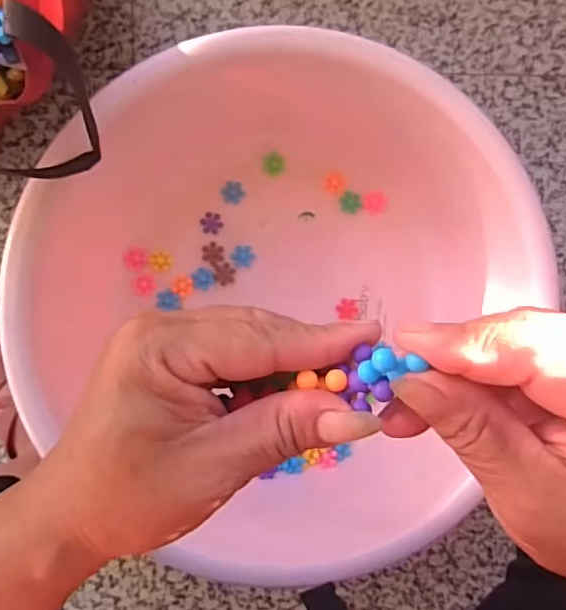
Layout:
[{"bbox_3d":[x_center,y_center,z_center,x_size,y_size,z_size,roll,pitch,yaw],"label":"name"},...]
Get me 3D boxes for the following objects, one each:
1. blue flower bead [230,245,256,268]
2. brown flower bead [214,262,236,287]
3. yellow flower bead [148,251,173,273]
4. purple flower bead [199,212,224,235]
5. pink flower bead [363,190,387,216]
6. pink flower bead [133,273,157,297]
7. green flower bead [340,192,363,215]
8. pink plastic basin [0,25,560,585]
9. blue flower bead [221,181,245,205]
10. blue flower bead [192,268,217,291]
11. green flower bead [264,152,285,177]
[{"bbox_3d":[-0.046,-0.056,0.680,0.026,0.007,0.026,0,93,-3],"label":"blue flower bead"},{"bbox_3d":[-0.067,-0.035,0.678,0.024,0.004,0.027,7,93,-3],"label":"brown flower bead"},{"bbox_3d":[-0.140,-0.050,0.672,0.024,0.007,0.024,0,93,-3],"label":"yellow flower bead"},{"bbox_3d":[-0.082,-0.094,0.674,0.024,0.004,0.026,-20,94,-1],"label":"purple flower bead"},{"bbox_3d":[0.105,-0.115,0.668,0.027,0.007,0.028,-1,106,21],"label":"pink flower bead"},{"bbox_3d":[-0.158,-0.022,0.671,0.026,0.006,0.024,0,93,-3],"label":"pink flower bead"},{"bbox_3d":[0.078,-0.118,0.677,0.023,0.012,0.025,0,93,-3],"label":"green flower bead"},{"bbox_3d":[-0.022,-0.010,0.600,0.427,0.174,0.472,32,91,-4],"label":"pink plastic basin"},{"bbox_3d":[-0.058,-0.129,0.677,0.024,0.007,0.027,36,91,-4],"label":"blue flower bead"},{"bbox_3d":[-0.092,-0.030,0.681,0.027,0.004,0.024,-45,94,0],"label":"blue flower bead"},{"bbox_3d":[-0.010,-0.161,0.671,0.024,0.004,0.026,0,108,-3],"label":"green flower bead"}]

